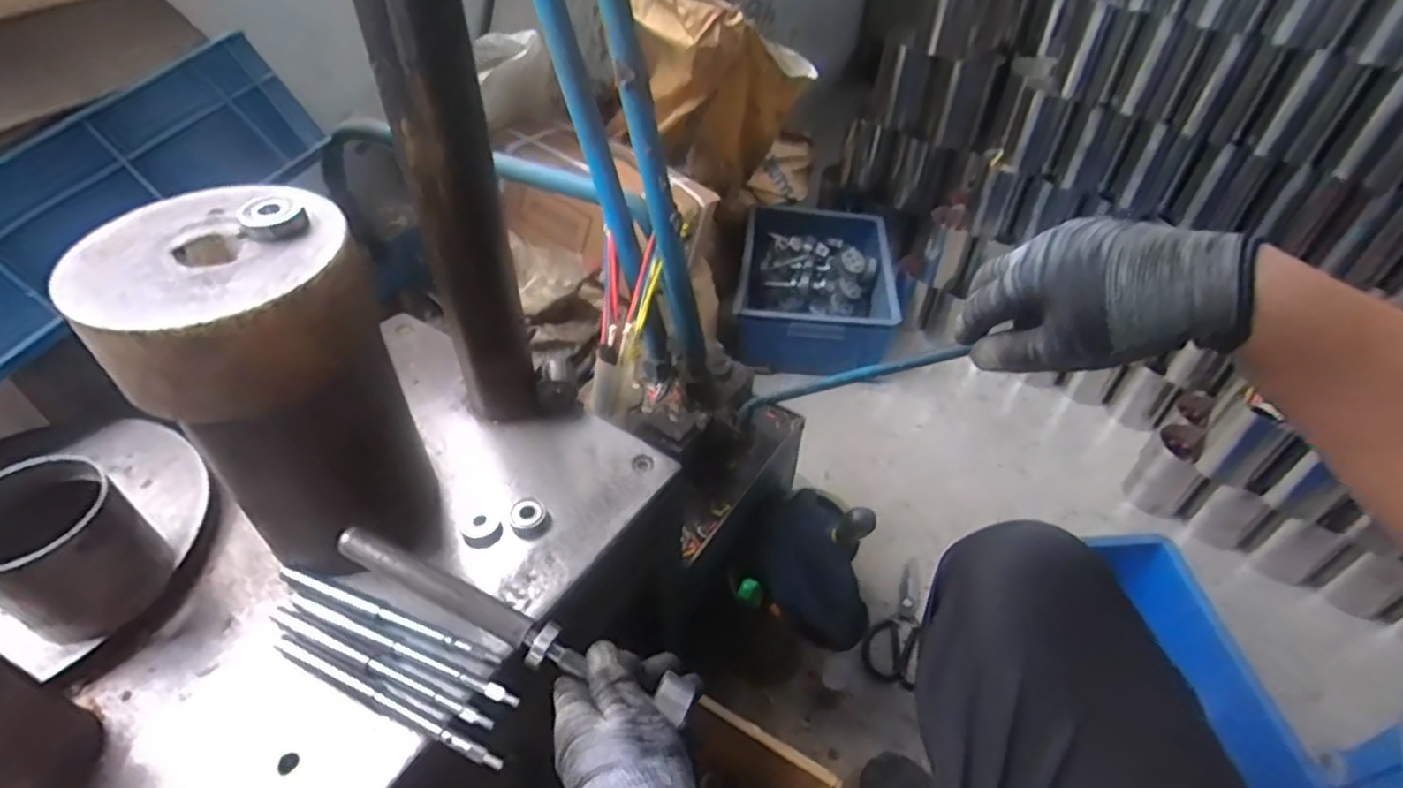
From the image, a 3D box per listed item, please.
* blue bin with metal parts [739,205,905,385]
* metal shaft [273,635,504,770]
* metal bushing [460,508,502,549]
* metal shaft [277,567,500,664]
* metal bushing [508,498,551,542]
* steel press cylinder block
[{"bbox_3d":[0.243,-0.235,1.467,0.310,0.170,0.403,8,44,6],"label":"blue bin with metal parts"},{"bbox_3d":[-0.212,0.203,0.460,0.187,0.006,0.011,19,47,17],"label":"metal shaft"},{"bbox_3d":[-0.179,0.107,0.562,0.030,0.012,0.037,-19,48,-20],"label":"metal bushing"},{"bbox_3d":[-0.229,0.159,0.503,0.187,0.008,0.012,15,46,13],"label":"metal shaft"},{"bbox_3d":[-0.142,0.102,0.573,0.030,0.012,0.036,-27,51,-27],"label":"metal bushing"},{"bbox_3d":[-0.284,0.005,0.482,0.136,0.259,0.138,-32,53,-30],"label":"steel press cylinder block"}]

